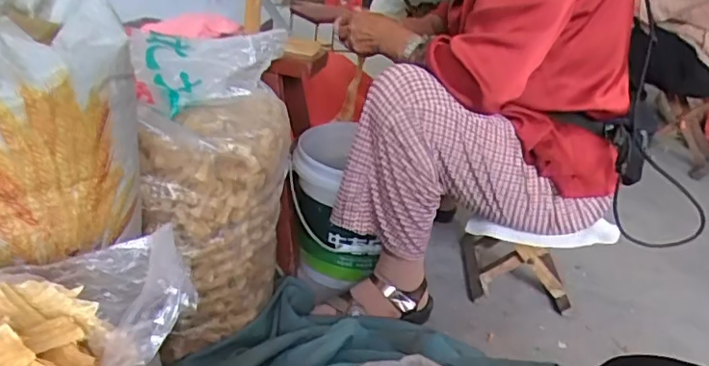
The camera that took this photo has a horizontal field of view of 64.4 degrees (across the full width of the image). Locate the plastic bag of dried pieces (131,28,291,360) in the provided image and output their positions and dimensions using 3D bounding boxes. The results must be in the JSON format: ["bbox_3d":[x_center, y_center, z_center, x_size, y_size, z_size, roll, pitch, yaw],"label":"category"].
[{"bbox_3d":[-0.208,0.002,0.847,0.208,0.400,0.217,-4,28,-21],"label":"plastic bag of dried pieces"}]

